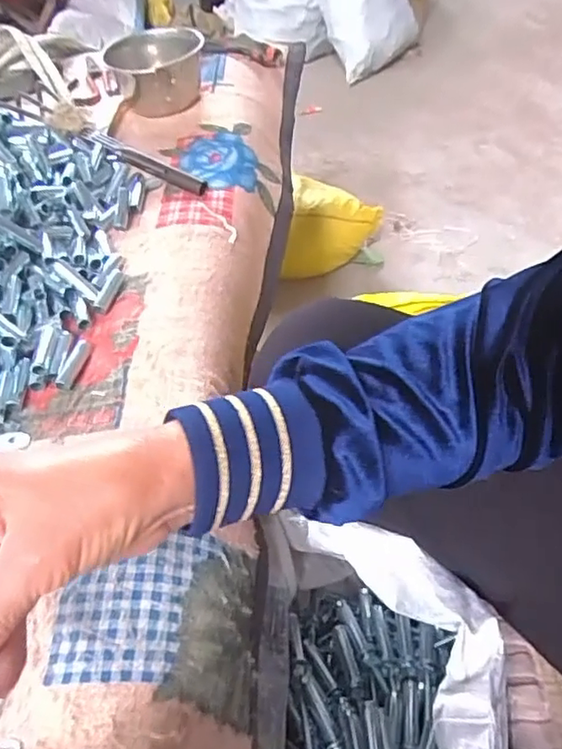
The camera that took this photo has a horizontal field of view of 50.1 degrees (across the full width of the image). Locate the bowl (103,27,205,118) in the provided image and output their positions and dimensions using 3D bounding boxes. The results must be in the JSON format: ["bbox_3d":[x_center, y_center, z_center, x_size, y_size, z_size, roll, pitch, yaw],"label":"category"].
[{"bbox_3d":[-0.145,-0.370,0.731,0.107,0.070,0.109,-3,47,4],"label":"bowl"}]

